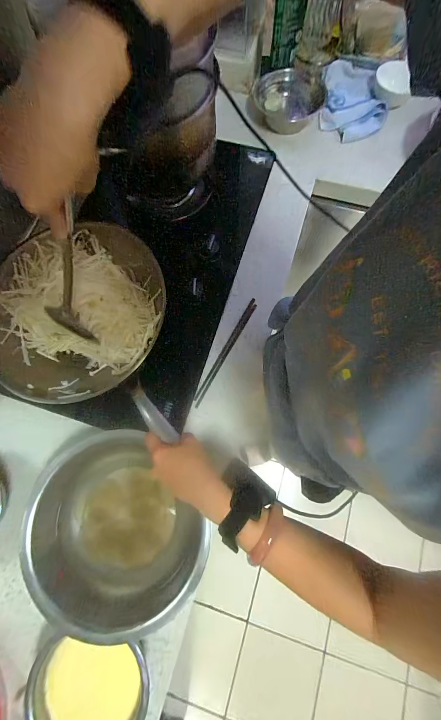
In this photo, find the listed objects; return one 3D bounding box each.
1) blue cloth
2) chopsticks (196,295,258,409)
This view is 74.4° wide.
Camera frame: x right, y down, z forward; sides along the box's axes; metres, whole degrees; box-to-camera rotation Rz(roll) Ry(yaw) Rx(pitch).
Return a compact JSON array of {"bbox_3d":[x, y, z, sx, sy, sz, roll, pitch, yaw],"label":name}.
[{"bbox_3d":[0.332,-0.653,0.734,0.160,0.061,0.189,8,74,4],"label":"blue cloth"},{"bbox_3d":[0.011,-0.020,0.583,0.016,0.006,0.248,29,77,9],"label":"chopsticks"}]

